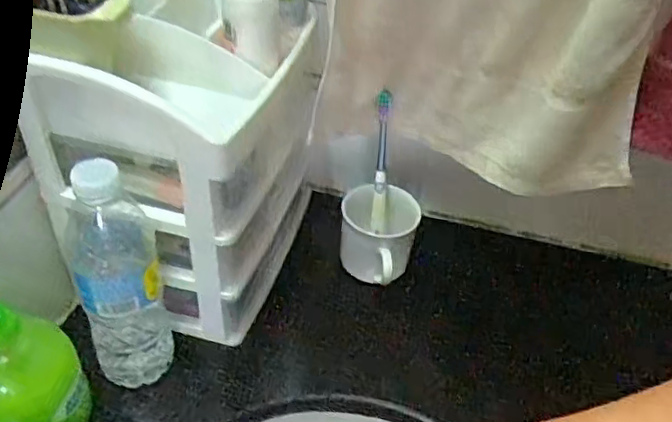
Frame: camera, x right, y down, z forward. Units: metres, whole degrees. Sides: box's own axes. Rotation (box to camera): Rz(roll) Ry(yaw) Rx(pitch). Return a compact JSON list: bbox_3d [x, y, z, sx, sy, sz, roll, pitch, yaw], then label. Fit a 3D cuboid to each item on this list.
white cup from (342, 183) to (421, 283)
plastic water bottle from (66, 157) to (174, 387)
[{"bbox_3d":[0.039,0.029,0.623,0.075,0.082,0.082,14,43,10],"label":"white cup"},{"bbox_3d":[-0.168,0.058,0.487,0.066,0.219,0.064,-13,45,-19],"label":"plastic water bottle"}]

